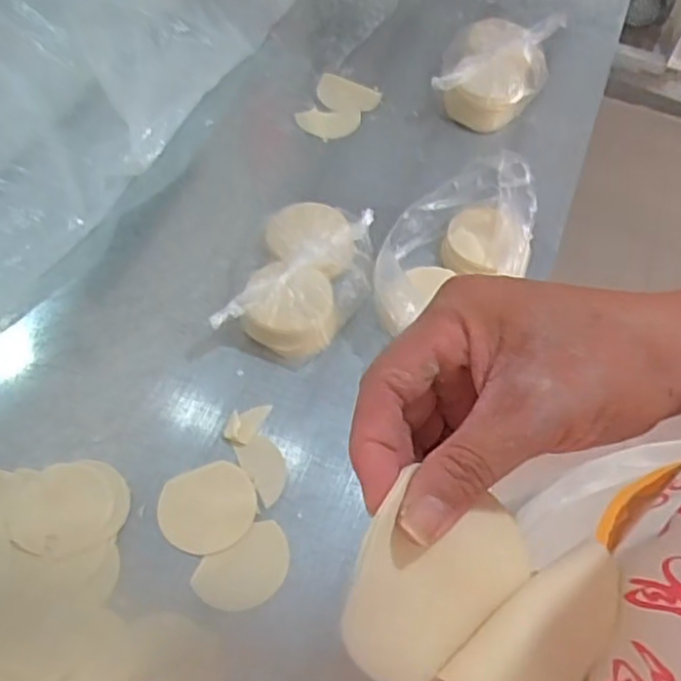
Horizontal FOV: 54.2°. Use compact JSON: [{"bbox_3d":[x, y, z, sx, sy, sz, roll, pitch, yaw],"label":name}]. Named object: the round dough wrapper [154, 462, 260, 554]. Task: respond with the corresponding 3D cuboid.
[{"bbox_3d":[-0.117,0.148,0.589,0.083,0.004,0.076,-20,62,-15],"label":"round dough wrapper"}]

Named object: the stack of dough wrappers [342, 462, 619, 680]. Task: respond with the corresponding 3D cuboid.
[{"bbox_3d":[0.057,0.097,0.250,0.101,0.036,0.070,15,59,5],"label":"stack of dough wrappers"}]

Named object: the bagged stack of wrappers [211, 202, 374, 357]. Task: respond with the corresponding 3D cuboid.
[{"bbox_3d":[-0.037,-0.062,0.688,0.127,0.060,0.180,20,60,8],"label":"bagged stack of wrappers"}]

